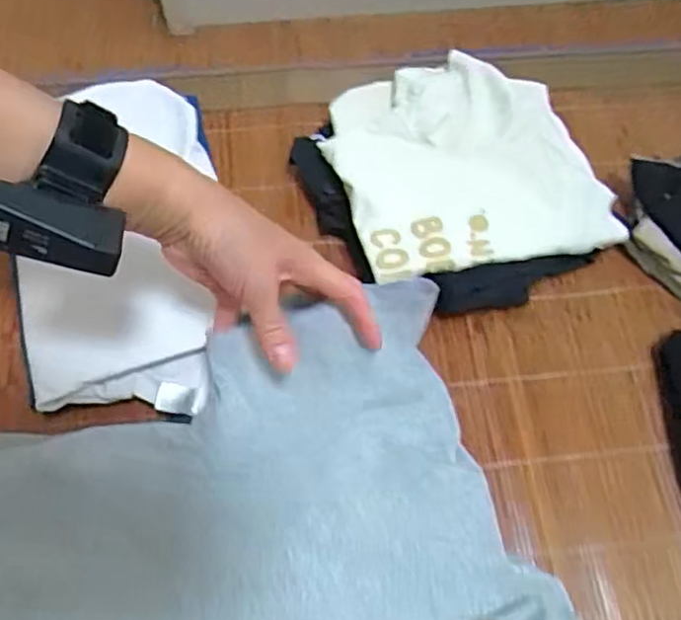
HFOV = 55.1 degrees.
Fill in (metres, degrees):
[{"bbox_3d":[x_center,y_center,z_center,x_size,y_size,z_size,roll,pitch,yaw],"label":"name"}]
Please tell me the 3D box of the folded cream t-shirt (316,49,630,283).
[{"bbox_3d":[0.113,-0.135,0.583,0.237,0.030,0.214,-14,69,-17],"label":"folded cream t-shirt"}]

